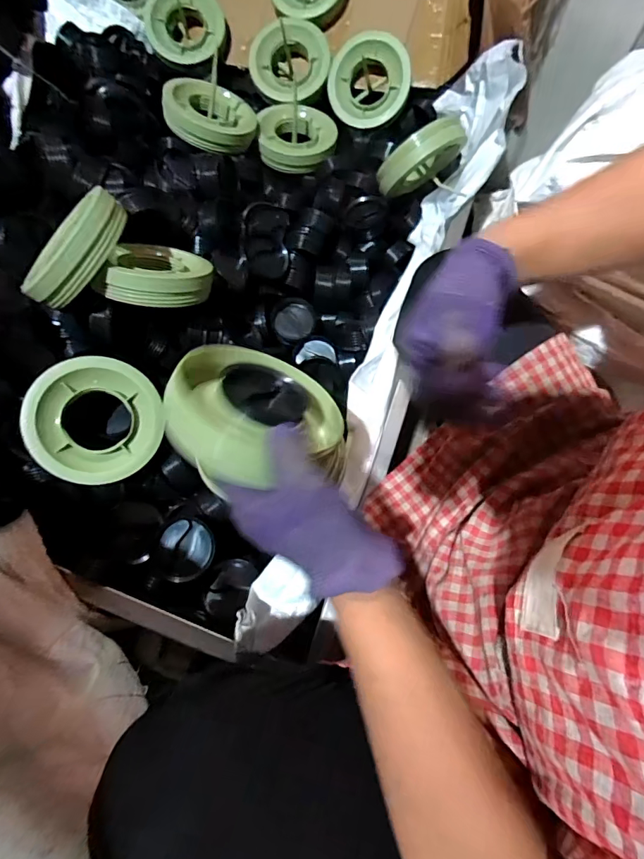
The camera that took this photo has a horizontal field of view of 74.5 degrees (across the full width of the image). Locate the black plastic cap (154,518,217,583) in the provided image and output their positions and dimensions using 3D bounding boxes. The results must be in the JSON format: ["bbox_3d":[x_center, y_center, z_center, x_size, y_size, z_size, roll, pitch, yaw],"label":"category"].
[{"bbox_3d":[-0.155,0.137,0.483,0.067,0.017,0.063,-1,70,1],"label":"black plastic cap"}]

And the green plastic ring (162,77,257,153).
[{"bbox_3d":[-0.167,-0.470,0.637,0.125,0.031,0.125,18,61,-19],"label":"green plastic ring"}]

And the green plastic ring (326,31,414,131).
[{"bbox_3d":[0.077,-0.571,0.696,0.132,0.028,0.124,6,115,14],"label":"green plastic ring"}]

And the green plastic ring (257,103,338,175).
[{"bbox_3d":[-0.039,-0.476,0.683,0.121,0.035,0.124,-1,70,1],"label":"green plastic ring"}]

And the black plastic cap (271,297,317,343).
[{"bbox_3d":[-0.042,-0.166,0.651,0.064,0.030,0.064,0,90,7],"label":"black plastic cap"}]

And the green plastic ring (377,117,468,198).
[{"bbox_3d":[0.142,-0.395,0.622,0.127,0.104,0.043,-25,95,13],"label":"green plastic ring"}]

